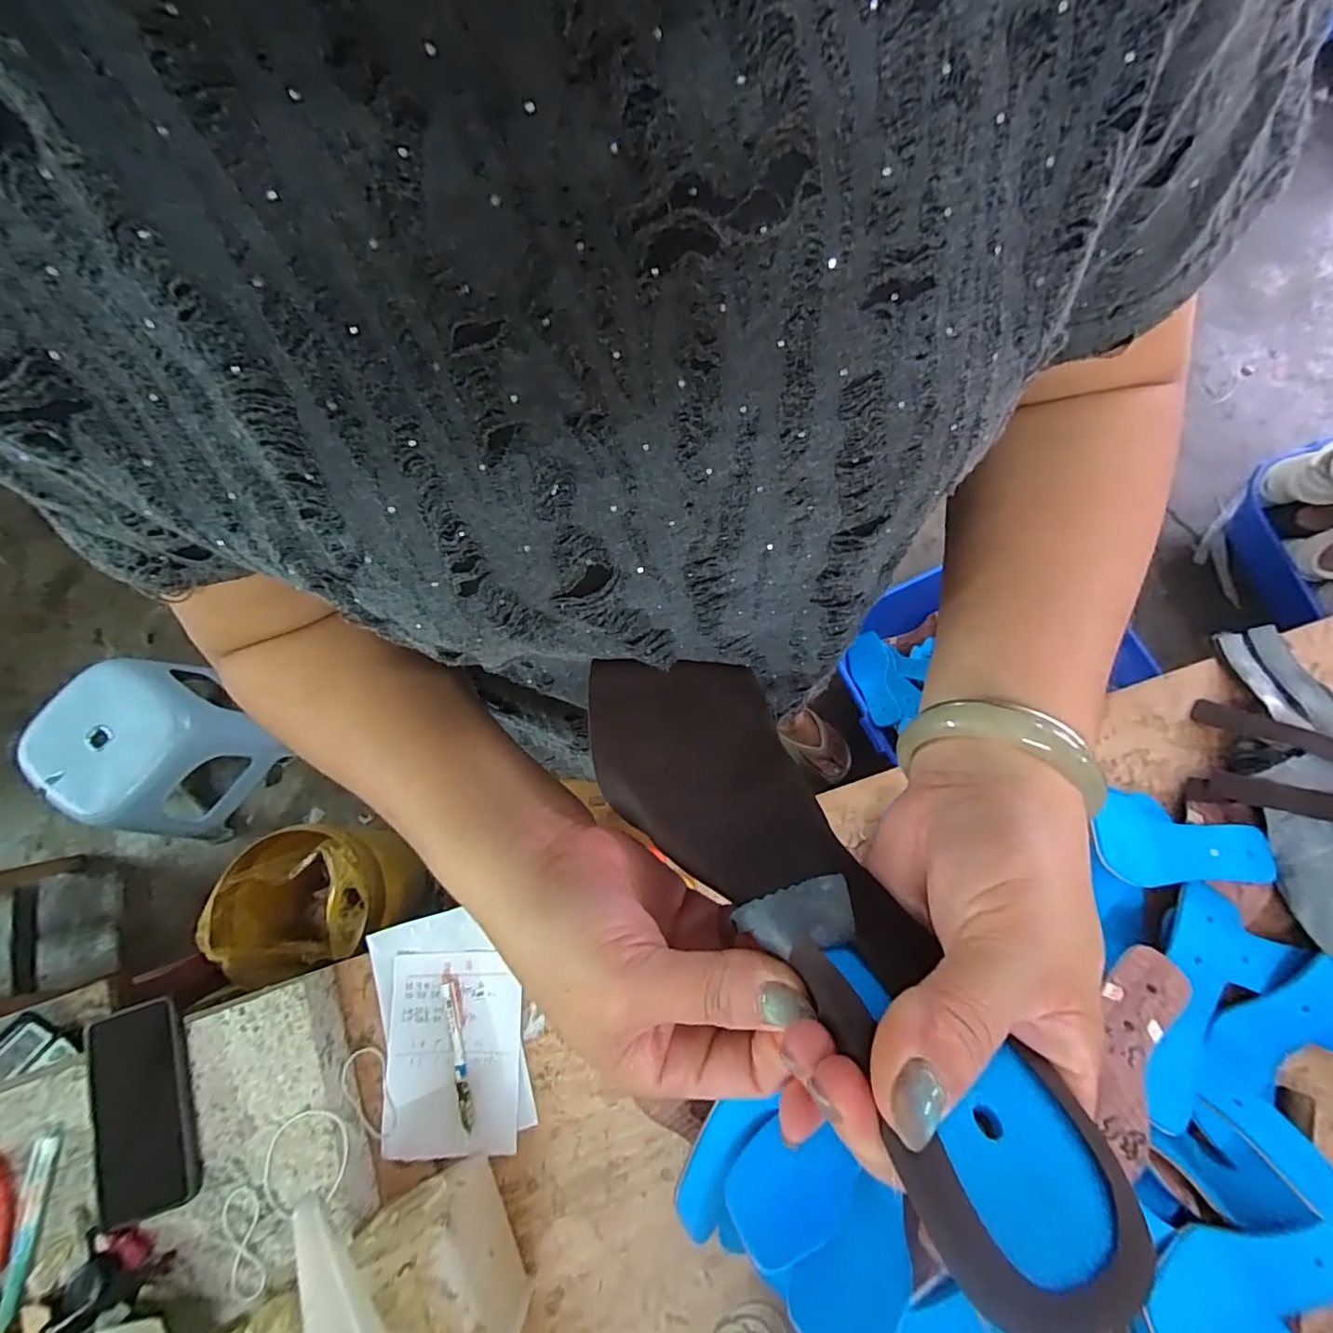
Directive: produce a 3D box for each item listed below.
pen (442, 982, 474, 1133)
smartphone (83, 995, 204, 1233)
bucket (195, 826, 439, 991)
[{"bbox_3d":[-0.204,0.378,0.561,0.015,0.013,0.129,-14,77,-4],"label":"pen"},{"bbox_3d":[-0.460,0.386,0.502,0.085,0.012,0.163,-19,77,-5],"label":"smartphone"},{"bbox_3d":[-0.655,0.430,1.120,0.273,0.310,0.247,-18,77,-5],"label":"bucket"}]

